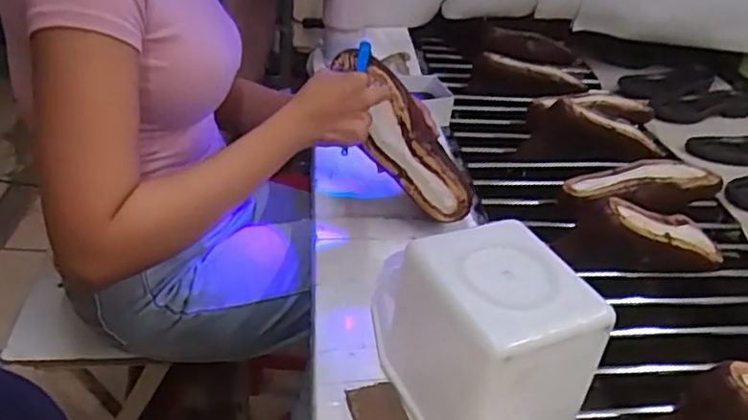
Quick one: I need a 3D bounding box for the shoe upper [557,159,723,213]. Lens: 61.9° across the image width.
[{"bbox_3d":[0.429,-0.043,1.010,0.235,0.068,0.091,9,35,4],"label":"shoe upper"}]

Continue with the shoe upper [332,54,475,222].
[{"bbox_3d":[0.042,-0.098,0.812,0.079,0.255,0.082,-24,19,33],"label":"shoe upper"}]

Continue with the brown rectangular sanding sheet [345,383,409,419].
[{"bbox_3d":[0.006,0.195,0.589,0.051,0.006,0.071,-7,37,-19],"label":"brown rectangular sanding sheet"}]

